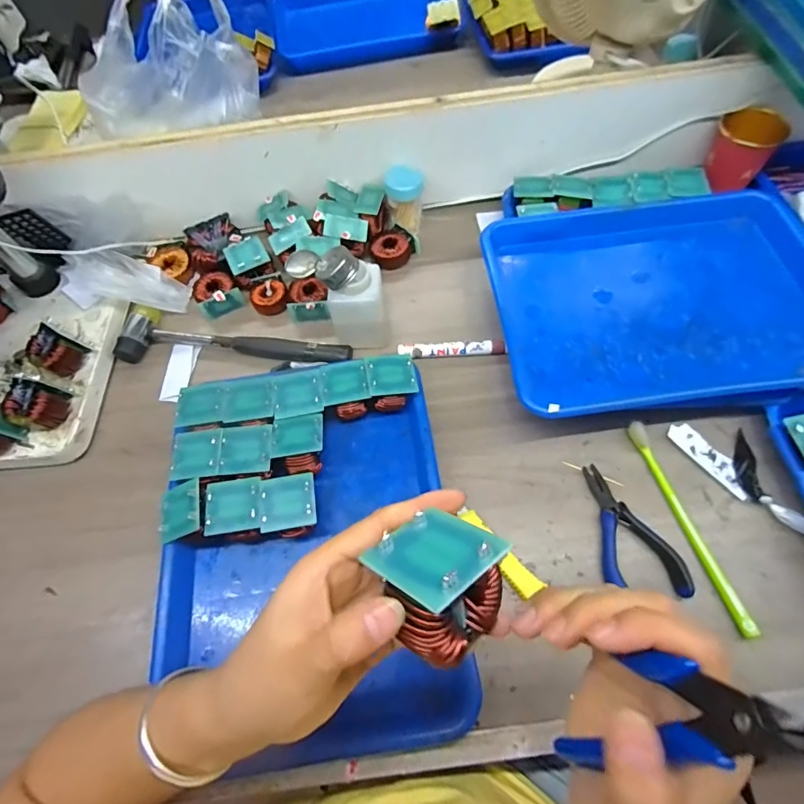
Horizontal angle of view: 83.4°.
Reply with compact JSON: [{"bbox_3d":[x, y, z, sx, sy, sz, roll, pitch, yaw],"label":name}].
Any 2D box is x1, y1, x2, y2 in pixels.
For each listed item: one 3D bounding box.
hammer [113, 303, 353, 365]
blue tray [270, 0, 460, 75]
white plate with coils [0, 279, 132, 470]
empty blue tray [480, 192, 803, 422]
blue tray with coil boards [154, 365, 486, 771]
[{"bbox_3d":[-0.186,-0.069,0.510,0.265,0.023,0.065,5,63,7],"label":"hammer"},{"bbox_3d":[-0.072,-0.749,0.874,0.354,0.034,0.311,-13,62,-2],"label":"blue tray"},{"bbox_3d":[-0.410,-0.041,0.467,0.187,0.078,0.220,4,63,7],"label":"white plate with coils"},{"bbox_3d":[0.269,-0.109,0.469,0.341,0.046,0.247,-8,62,0],"label":"empty blue tray"},{"bbox_3d":[-0.079,0.118,0.390,0.241,0.049,0.309,-9,62,0],"label":"blue tray with coil boards"}]

